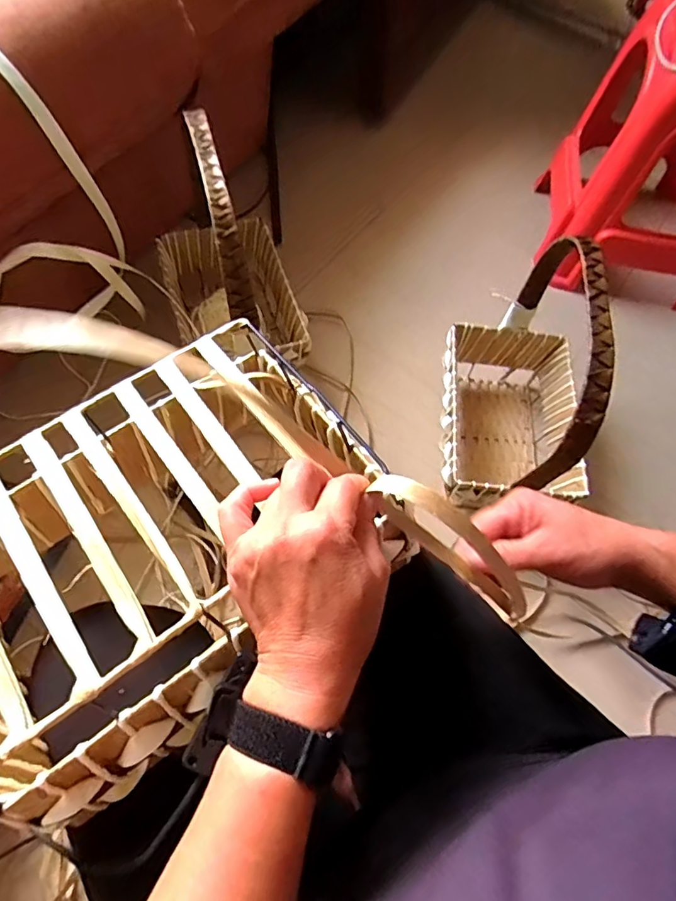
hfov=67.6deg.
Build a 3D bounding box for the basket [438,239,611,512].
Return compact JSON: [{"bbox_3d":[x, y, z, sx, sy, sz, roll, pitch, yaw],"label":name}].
[{"bbox_3d":[0.314,-0.101,0.851,0.233,0.442,0.376,8,63,2],"label":"basket"}]

